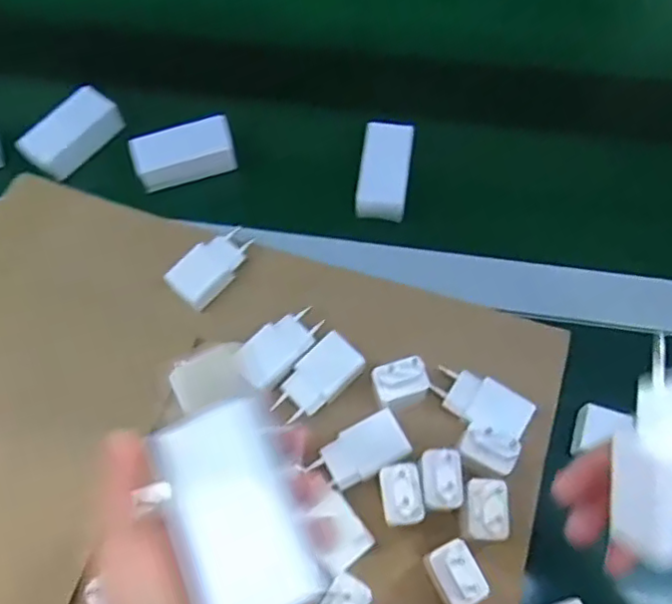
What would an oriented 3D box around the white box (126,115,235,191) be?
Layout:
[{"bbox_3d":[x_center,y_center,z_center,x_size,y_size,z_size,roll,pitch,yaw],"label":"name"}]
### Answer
[{"bbox_3d":[-0.148,-0.145,0.613,0.094,0.027,0.050,-16,67,-5],"label":"white box"}]

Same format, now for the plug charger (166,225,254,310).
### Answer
[{"bbox_3d":[-0.107,-0.031,0.545,0.042,0.023,0.076,41,70,-1],"label":"plug charger"}]

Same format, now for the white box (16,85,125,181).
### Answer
[{"bbox_3d":[-0.262,-0.169,0.625,0.045,0.037,0.094,34,72,15],"label":"white box"}]

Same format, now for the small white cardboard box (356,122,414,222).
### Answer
[{"bbox_3d":[0.047,-0.126,0.598,0.046,0.027,0.094,6,67,4],"label":"small white cardboard box"}]

